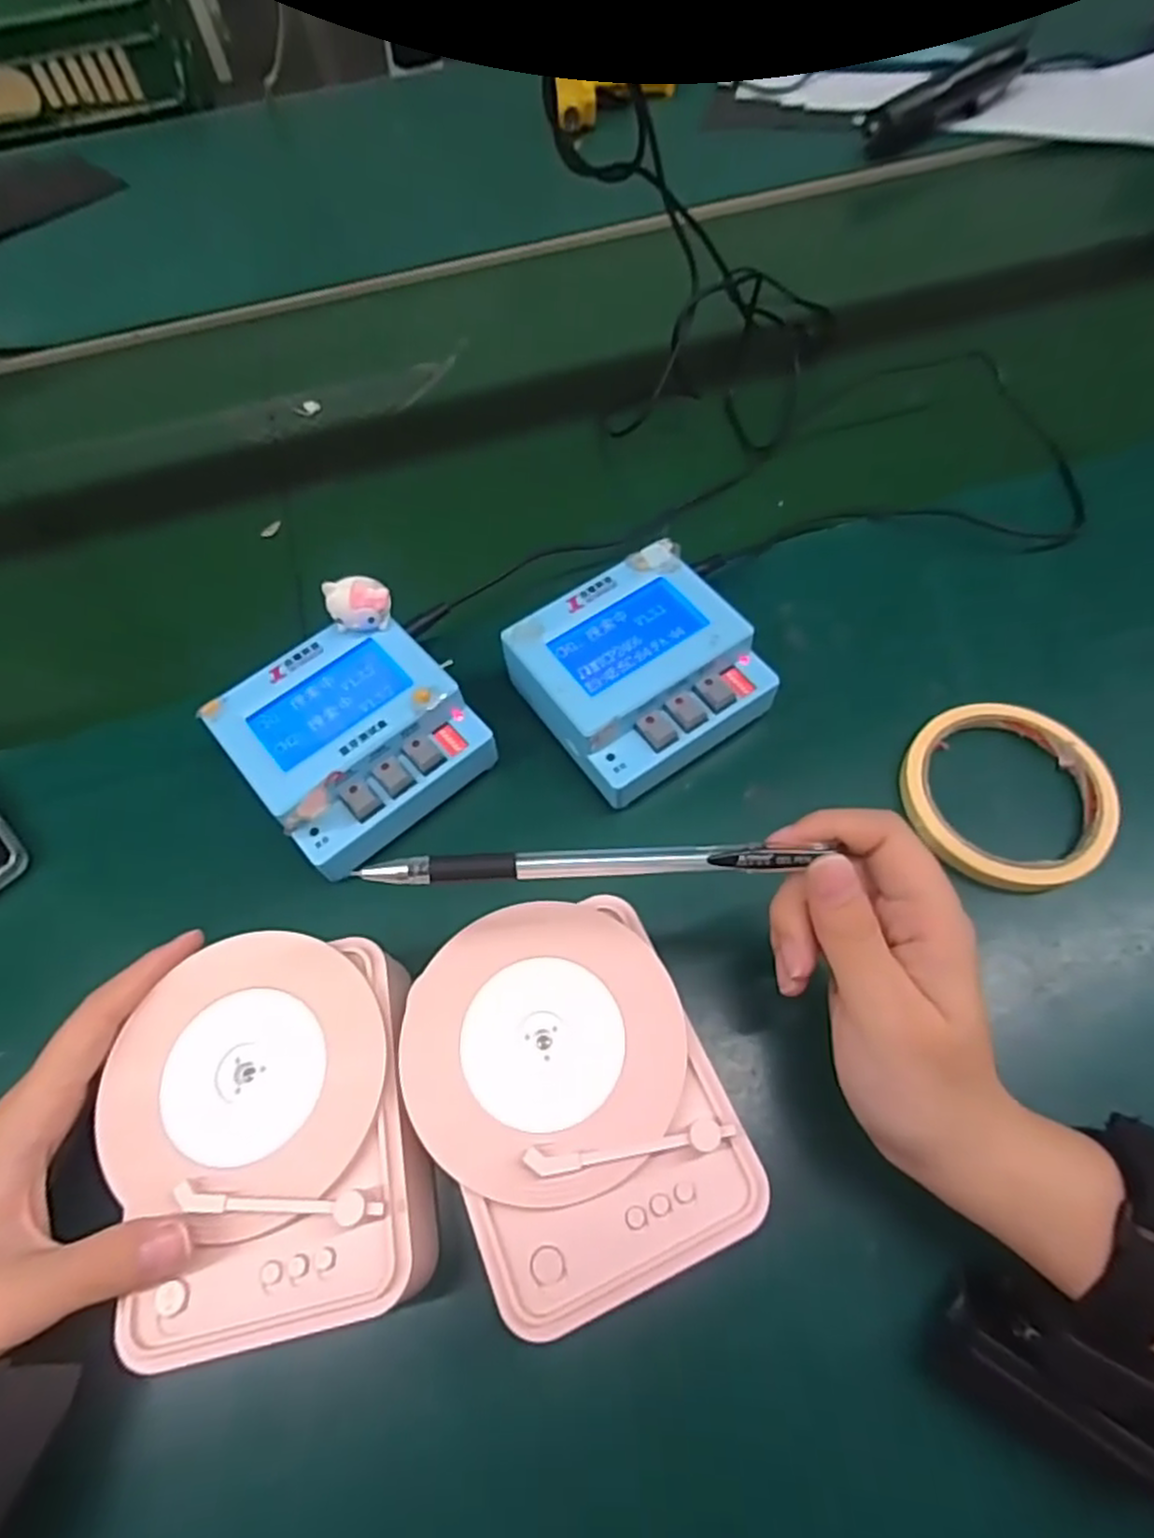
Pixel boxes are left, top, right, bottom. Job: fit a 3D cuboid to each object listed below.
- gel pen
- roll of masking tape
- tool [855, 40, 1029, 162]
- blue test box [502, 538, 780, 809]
[{"bbox_3d":[0.004,0.031,0.240,0.146,0.008,0.011,-2,61,0],"label":"gel pen"},{"bbox_3d":[0.201,0.012,0.344,0.089,0.017,0.089,7,61,7],"label":"roll of masking tape"},{"bbox_3d":[0.343,-0.625,0.677,0.201,0.039,0.037,-33,64,-14],"label":"tool"},{"bbox_3d":[0.029,-0.044,0.366,0.109,0.052,0.093,-32,64,-14],"label":"blue test box"}]

